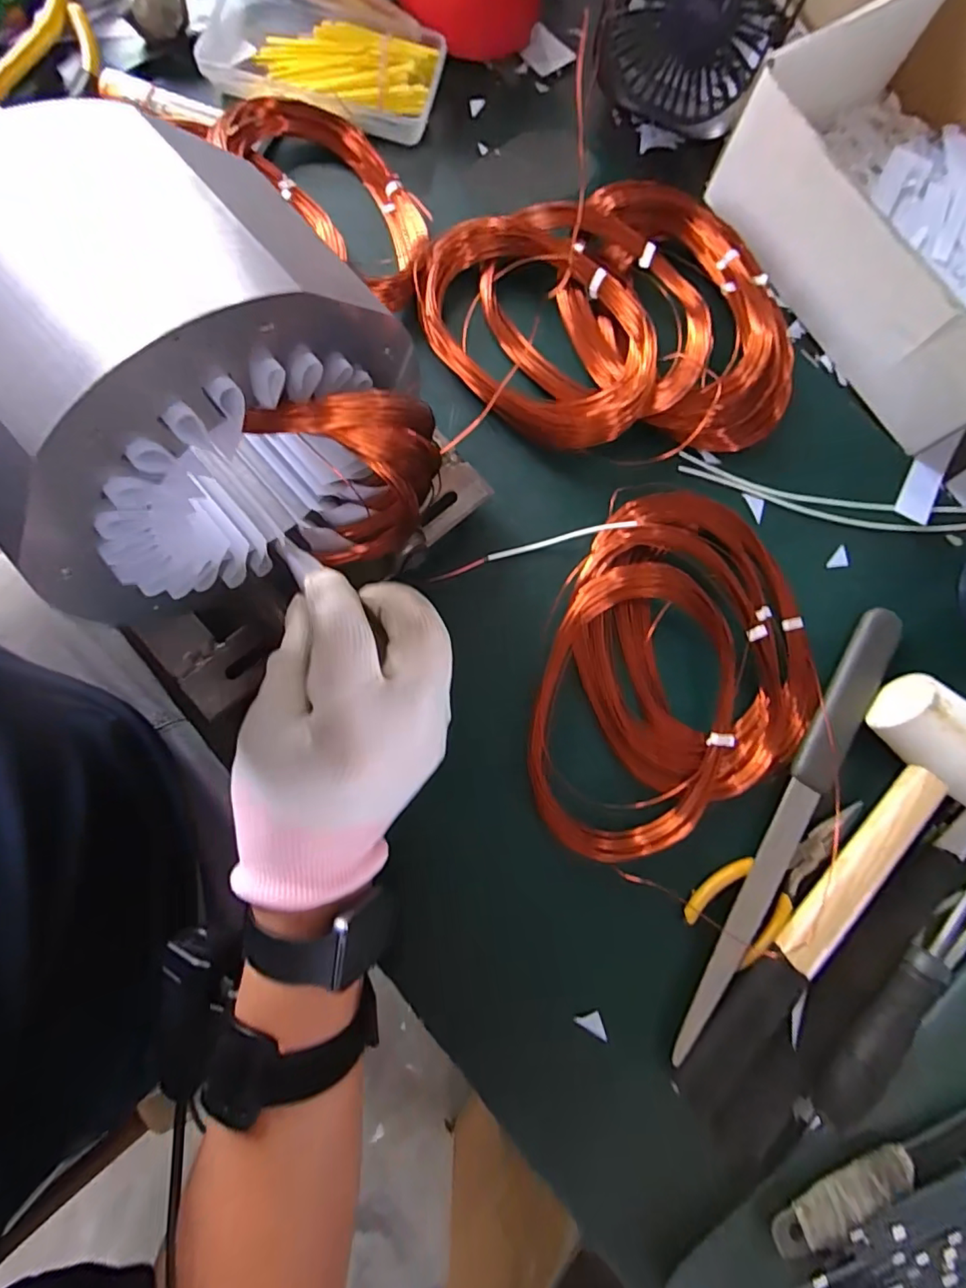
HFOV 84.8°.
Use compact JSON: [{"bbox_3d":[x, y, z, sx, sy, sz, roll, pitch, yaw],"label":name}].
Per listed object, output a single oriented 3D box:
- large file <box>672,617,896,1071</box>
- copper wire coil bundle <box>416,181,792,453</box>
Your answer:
[{"bbox_3d":[0.174,0.096,0.295,0.024,0.024,0.275,33,82,3],"label":"large file"},{"bbox_3d":[0.078,-0.212,0.340,0.227,0.034,0.176,-5,82,-3],"label":"copper wire coil bundle"}]

